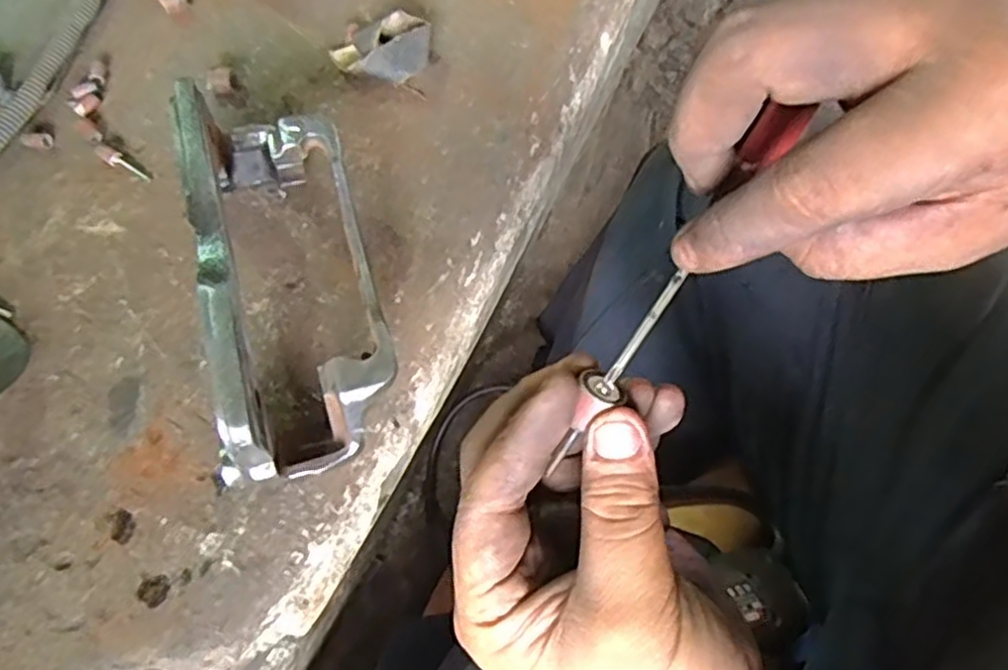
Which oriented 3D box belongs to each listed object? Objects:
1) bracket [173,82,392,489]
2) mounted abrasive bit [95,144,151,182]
[{"bbox_3d":[-0.103,-0.032,0.330,0.084,0.076,0.193,-13,67,-7],"label":"bracket"},{"bbox_3d":[-0.213,-0.096,0.393,0.035,0.006,0.010,33,69,-2],"label":"mounted abrasive bit"}]

